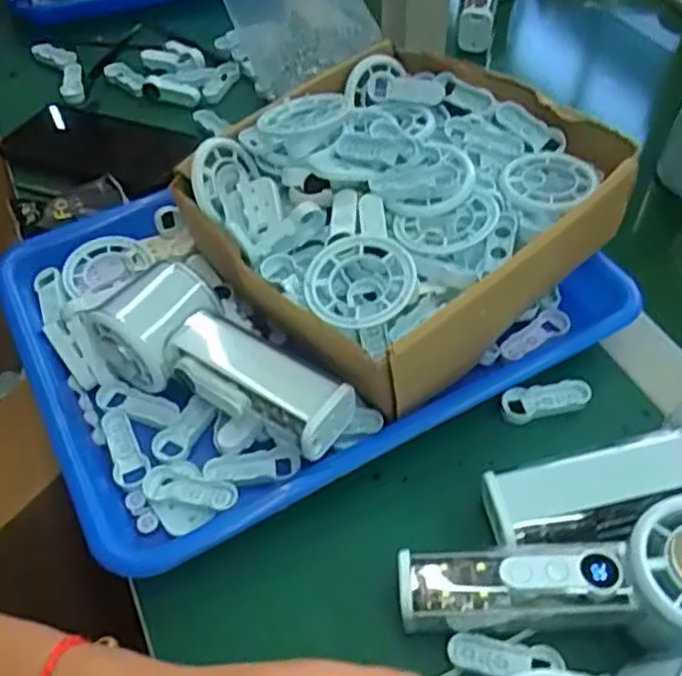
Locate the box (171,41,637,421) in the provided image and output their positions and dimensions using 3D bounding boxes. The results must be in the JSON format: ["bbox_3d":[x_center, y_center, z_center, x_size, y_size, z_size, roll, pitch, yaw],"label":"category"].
[{"bbox_3d":[0.035,-0.075,0.434,0.222,0.081,0.204,-37,59,-26],"label":"box"}]

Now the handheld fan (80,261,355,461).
[{"bbox_3d":[-0.066,0.012,0.384,0.149,0.041,0.062,32,58,25],"label":"handheld fan"}]

